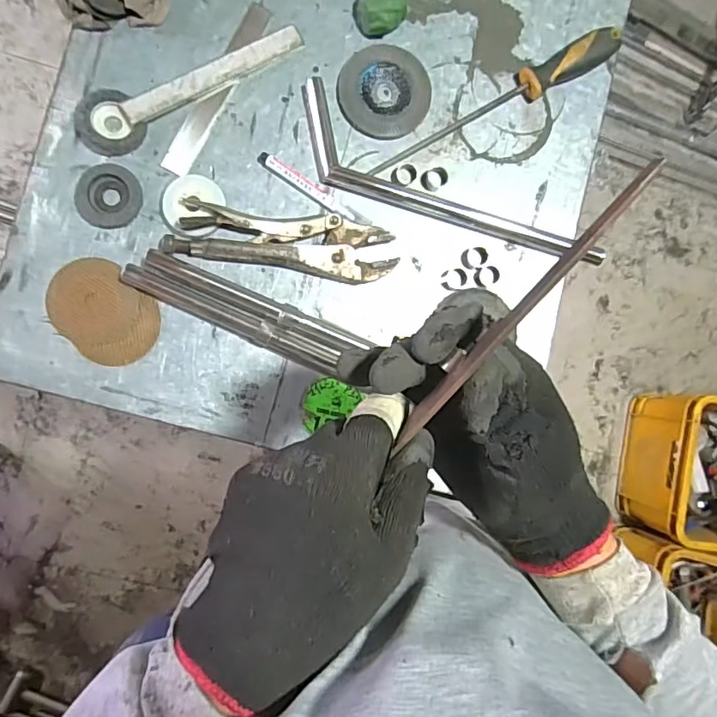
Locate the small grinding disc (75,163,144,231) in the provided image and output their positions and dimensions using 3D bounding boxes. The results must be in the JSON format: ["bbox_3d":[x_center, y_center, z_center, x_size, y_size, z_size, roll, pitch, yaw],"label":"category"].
[{"bbox_3d":[-0.242,-0.158,0.507,0.059,0.009,0.061,0,88,-7],"label":"small grinding disc"}]

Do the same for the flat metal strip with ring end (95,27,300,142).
[{"bbox_3d":[-0.156,-0.277,0.516,0.219,0.012,0.029,-31,92,-7],"label":"flat metal strip with ring end"}]

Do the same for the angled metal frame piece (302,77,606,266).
[{"bbox_3d":[0.087,-0.161,0.540,0.348,0.014,0.081,29,85,-5],"label":"angled metal frame piece"}]

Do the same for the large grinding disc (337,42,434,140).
[{"bbox_3d":[0.028,-0.278,0.542,0.092,0.009,0.096,0,88,-7],"label":"large grinding disc"}]

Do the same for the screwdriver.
[{"bbox_3d":[0.144,-0.266,0.541,0.294,0.030,0.034,-32,92,-7],"label":"screwdriver"}]

